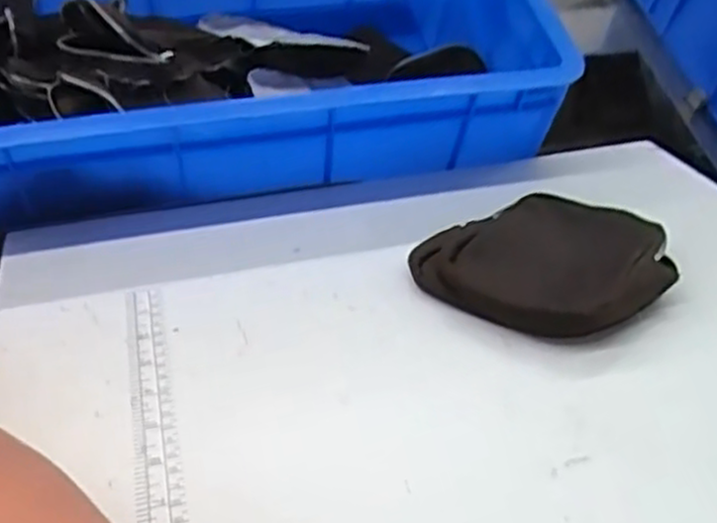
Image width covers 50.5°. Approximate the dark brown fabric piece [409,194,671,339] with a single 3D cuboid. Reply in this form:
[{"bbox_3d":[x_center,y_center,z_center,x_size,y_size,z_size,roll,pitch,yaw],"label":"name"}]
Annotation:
[{"bbox_3d":[0.122,-0.004,0.490,0.146,0.027,0.138,-1,31,1],"label":"dark brown fabric piece"}]

